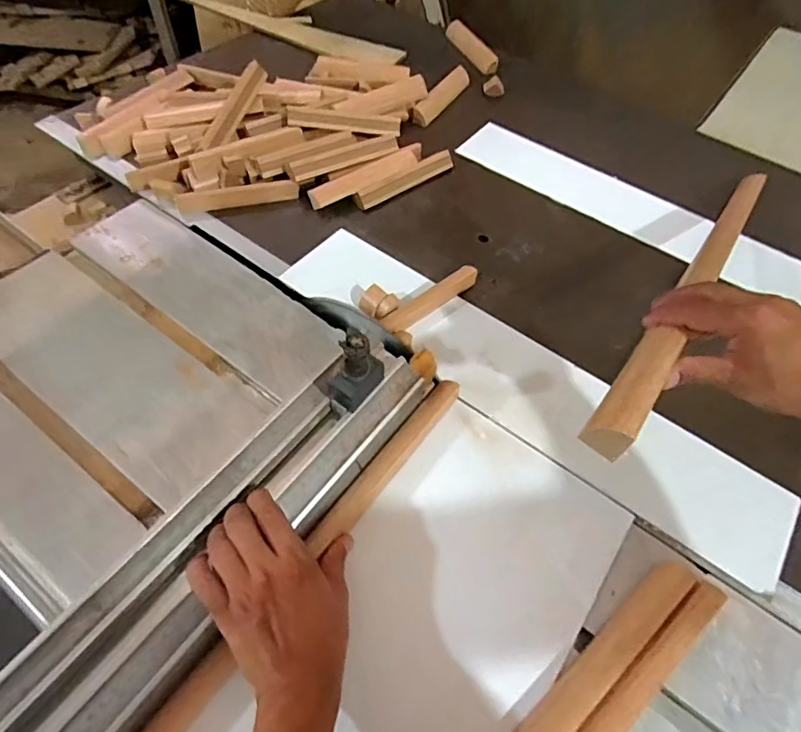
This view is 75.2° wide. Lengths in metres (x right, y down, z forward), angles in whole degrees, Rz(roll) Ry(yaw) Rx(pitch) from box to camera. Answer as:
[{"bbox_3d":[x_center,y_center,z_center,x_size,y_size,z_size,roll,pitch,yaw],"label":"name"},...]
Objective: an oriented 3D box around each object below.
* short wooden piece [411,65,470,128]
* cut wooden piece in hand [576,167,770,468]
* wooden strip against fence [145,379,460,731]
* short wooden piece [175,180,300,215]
[{"bbox_3d":[0.072,-0.458,0.876,0.041,0.021,0.172,26,58,14],"label":"short wooden piece"},{"bbox_3d":[0.309,-0.101,0.527,0.028,0.035,0.644,34,46,18],"label":"cut wooden piece in hand"},{"bbox_3d":[-0.113,0.202,0.412,0.022,0.018,0.549,33,61,18],"label":"wooden strip against fence"},{"bbox_3d":[-0.221,-0.233,0.709,0.158,0.014,0.031,-12,57,-12],"label":"short wooden piece"}]

